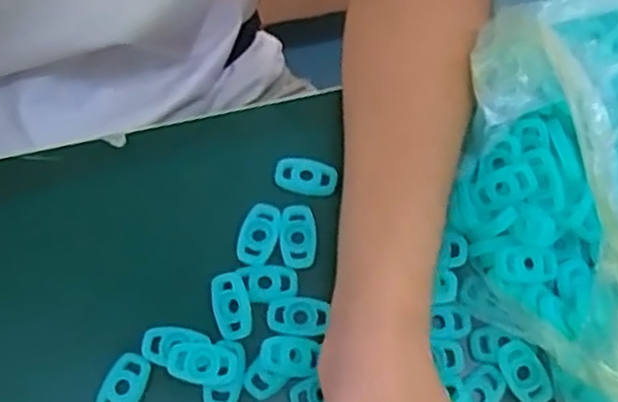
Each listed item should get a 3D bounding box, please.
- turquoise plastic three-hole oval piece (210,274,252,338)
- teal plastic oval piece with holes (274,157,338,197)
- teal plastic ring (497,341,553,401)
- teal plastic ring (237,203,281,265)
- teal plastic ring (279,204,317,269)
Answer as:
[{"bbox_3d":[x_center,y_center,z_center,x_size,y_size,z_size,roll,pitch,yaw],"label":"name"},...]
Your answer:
[{"bbox_3d":[-0.038,0.051,0.358,0.018,0.005,0.032,-15,69,-7],"label":"turquoise plastic three-hole oval piece"},{"bbox_3d":[-0.002,-0.013,0.386,0.031,0.007,0.018,13,68,4],"label":"teal plastic oval piece with holes"},{"bbox_3d":[0.102,0.082,0.348,0.018,0.007,0.031,-20,70,-9],"label":"teal plastic ring"},{"bbox_3d":[-0.025,0.017,0.372,0.019,0.004,0.033,12,68,4],"label":"teal plastic ring"},{"bbox_3d":[-0.006,0.018,0.373,0.018,0.004,0.033,-5,68,-3],"label":"teal plastic ring"}]

